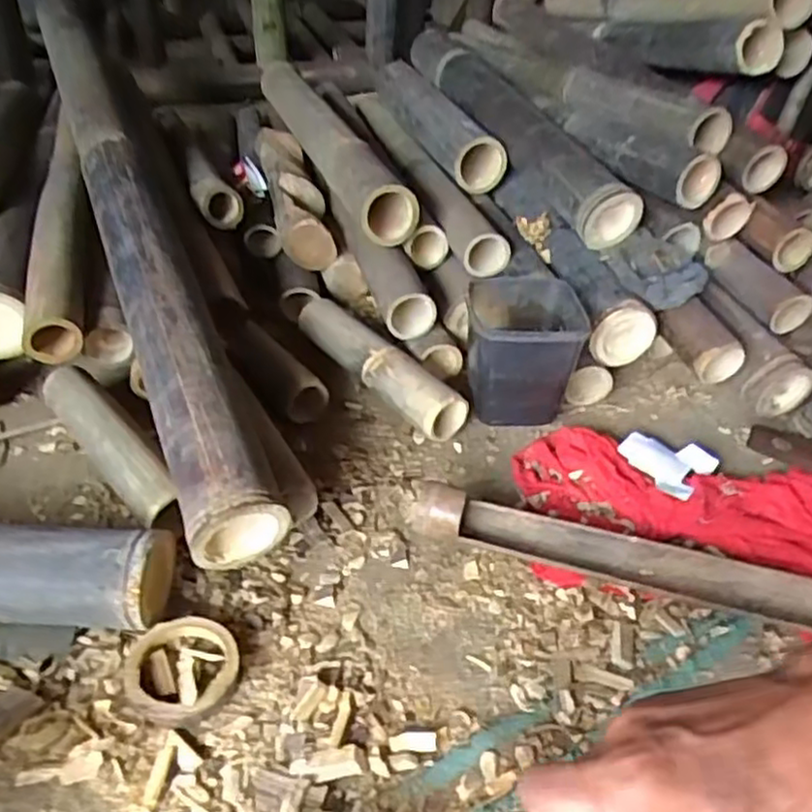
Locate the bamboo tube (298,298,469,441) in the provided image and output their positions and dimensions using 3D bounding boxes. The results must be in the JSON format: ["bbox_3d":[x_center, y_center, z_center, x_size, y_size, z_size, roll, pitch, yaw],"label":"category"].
[{"bbox_3d":[-0.035,-0.045,0.810,0.056,0.063,0.246,-27,47,-33],"label":"bamboo tube"}]

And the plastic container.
[{"bbox_3d":[0.118,-0.054,0.772,0.110,0.125,0.131,3,38,0],"label":"plastic container"}]

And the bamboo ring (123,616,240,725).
[{"bbox_3d":[-0.162,0.189,0.527,0.080,0.022,0.073,2,38,-2],"label":"bamboo ring"}]

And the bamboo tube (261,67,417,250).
[{"bbox_3d":[-0.114,-0.380,1.024,0.069,0.065,0.565,-11,40,-17],"label":"bamboo tube"}]

